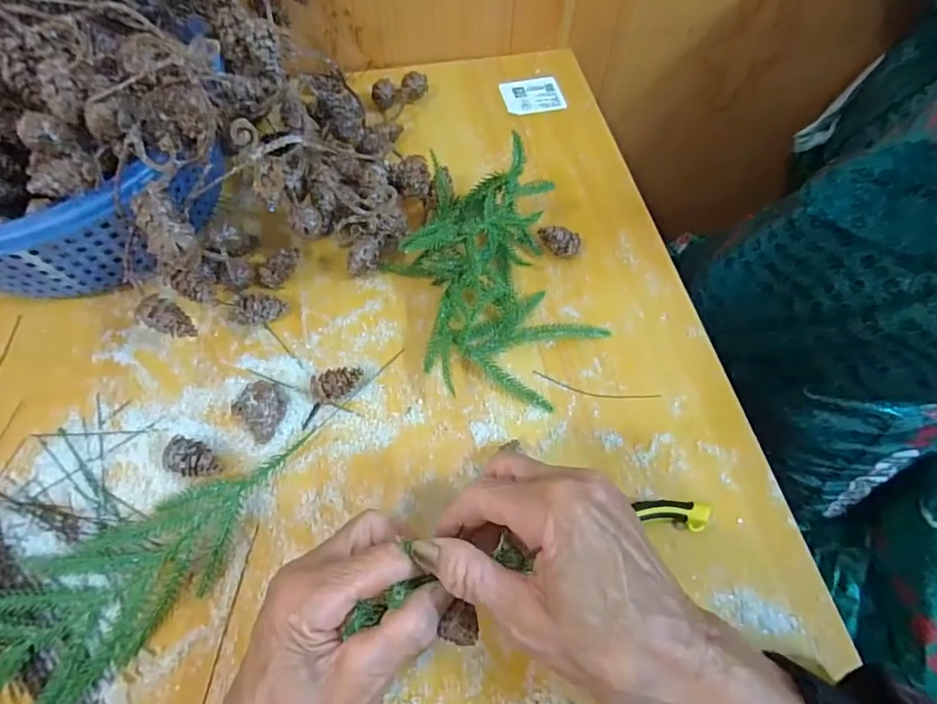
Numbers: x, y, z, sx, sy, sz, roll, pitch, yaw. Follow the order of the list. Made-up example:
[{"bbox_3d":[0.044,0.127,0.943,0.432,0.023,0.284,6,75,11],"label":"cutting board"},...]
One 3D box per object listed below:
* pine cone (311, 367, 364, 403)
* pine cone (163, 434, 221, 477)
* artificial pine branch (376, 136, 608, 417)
[{"bbox_3d":[-0.089,0.023,0.350,0.036,0.023,0.018,-24,65,-13],"label":"pine cone"},{"bbox_3d":[-0.176,0.069,0.326,0.035,0.021,0.022,18,63,9],"label":"pine cone"},{"bbox_3d":[0.019,-0.056,0.360,0.121,0.083,0.167,-18,64,-10],"label":"artificial pine branch"}]

